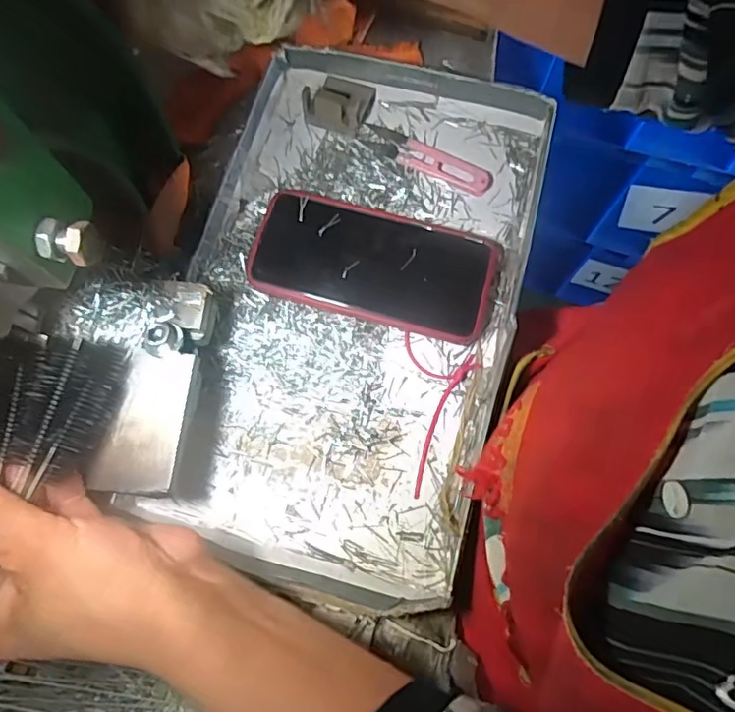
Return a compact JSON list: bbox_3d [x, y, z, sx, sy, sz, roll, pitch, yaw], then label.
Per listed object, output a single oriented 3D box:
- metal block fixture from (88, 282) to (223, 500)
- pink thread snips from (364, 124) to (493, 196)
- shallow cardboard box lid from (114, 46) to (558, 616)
[{"bbox_3d":[-0.116,0.015,0.309,0.048,0.022,0.115,8,75,0],"label":"metal block fixture"},{"bbox_3d":[0.045,-0.146,0.414,0.098,0.006,0.024,25,76,5],"label":"pink thread snips"},{"bbox_3d":[-0.010,-0.039,0.379,0.208,0.033,0.355,15,75,2],"label":"shallow cardboard box lid"}]

